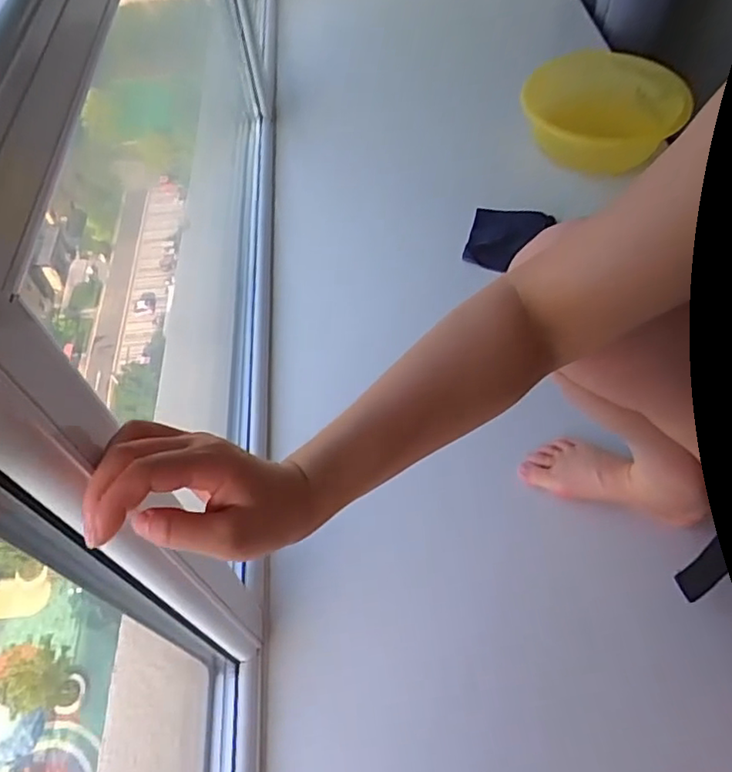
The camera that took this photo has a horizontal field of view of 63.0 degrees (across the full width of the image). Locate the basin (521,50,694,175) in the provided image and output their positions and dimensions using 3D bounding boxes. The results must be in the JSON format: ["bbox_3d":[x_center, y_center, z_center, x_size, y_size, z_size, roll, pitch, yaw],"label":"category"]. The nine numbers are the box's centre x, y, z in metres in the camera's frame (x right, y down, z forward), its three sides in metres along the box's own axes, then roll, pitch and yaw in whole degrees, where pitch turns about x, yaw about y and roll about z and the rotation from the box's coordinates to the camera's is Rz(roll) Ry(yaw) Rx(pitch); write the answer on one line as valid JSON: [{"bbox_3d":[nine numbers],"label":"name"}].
[{"bbox_3d":[0.448,-0.522,1.135,0.311,0.109,0.232,-3,55,2],"label":"basin"}]

